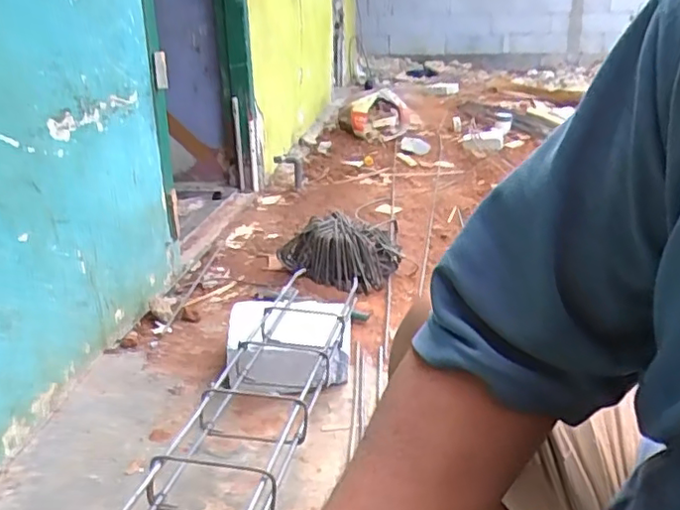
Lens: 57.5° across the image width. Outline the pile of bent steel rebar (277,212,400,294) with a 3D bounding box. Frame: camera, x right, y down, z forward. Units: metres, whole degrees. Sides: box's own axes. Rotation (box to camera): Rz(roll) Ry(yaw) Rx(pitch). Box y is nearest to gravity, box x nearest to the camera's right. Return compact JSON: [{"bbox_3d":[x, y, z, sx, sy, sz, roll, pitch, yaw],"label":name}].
[{"bbox_3d":[-0.005,-0.010,1.608,0.313,0.170,0.158,0,22,3],"label":"pile of bent steel rebar"}]

